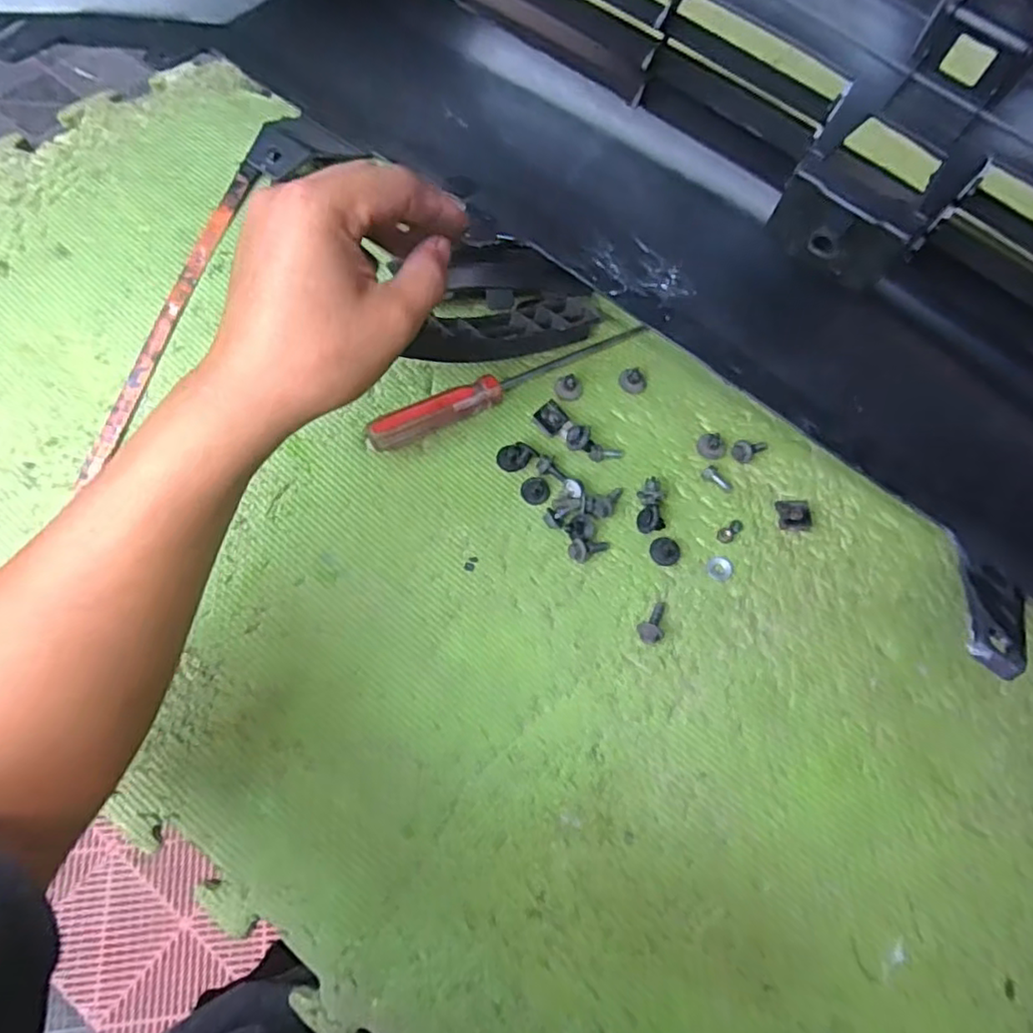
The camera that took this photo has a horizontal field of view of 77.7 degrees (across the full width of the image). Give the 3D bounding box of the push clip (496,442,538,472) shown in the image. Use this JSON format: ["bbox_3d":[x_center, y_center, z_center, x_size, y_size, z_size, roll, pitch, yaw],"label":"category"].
[{"bbox_3d":[0.000,-0.040,0.435,0.026,0.012,0.016,17,68,1],"label":"push clip"}]

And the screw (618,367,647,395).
[{"bbox_3d":[0.084,-0.098,0.463,0.019,0.013,0.015,25,69,4],"label":"screw"}]

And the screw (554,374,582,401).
[{"bbox_3d":[0.037,-0.092,0.459,0.019,0.011,0.017,11,68,-1],"label":"screw"}]

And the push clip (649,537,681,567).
[{"bbox_3d":[0.097,0.022,0.414,0.019,0.016,0.017,22,71,9],"label":"push clip"}]

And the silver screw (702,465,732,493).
[{"bbox_3d":[0.139,-0.026,0.440,0.024,0.006,0.010,36,74,-1],"label":"silver screw"}]

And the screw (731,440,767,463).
[{"bbox_3d":[0.163,-0.046,0.446,0.028,0.013,0.015,-11,68,-21],"label":"screw"}]

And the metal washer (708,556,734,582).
[{"bbox_3d":[0.133,0.034,0.416,0.015,0.004,0.016,2,69,-5],"label":"metal washer"}]

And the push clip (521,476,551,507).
[{"bbox_3d":[0.013,-0.018,0.429,0.019,0.010,0.018,2,69,-5],"label":"push clip"}]

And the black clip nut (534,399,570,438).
[{"bbox_3d":[0.025,-0.068,0.446,0.019,0.011,0.020,-30,75,-15],"label":"black clip nut"}]

